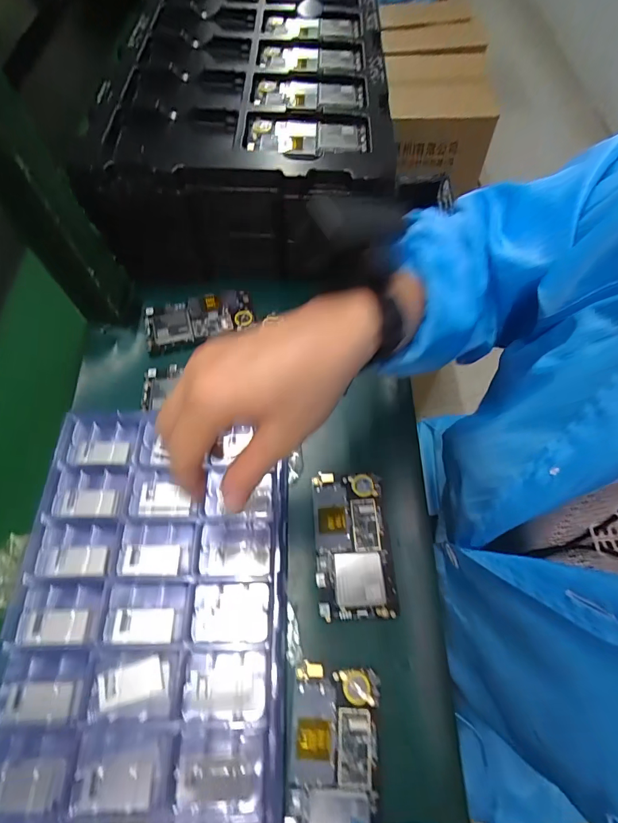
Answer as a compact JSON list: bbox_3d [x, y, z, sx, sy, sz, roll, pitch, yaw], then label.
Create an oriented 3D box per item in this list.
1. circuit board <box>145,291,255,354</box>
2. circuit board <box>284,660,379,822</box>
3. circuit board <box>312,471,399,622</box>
[{"bbox_3d":[-0.130,-0.112,0.472,0.123,0.008,0.063,-16,63,-6],"label":"circuit board"},{"bbox_3d":[0.018,0.255,0.287,0.064,0.013,0.123,2,63,3],"label":"circuit board"},{"bbox_3d":[0.038,0.116,0.361,0.064,0.004,0.123,-4,63,0],"label":"circuit board"}]

